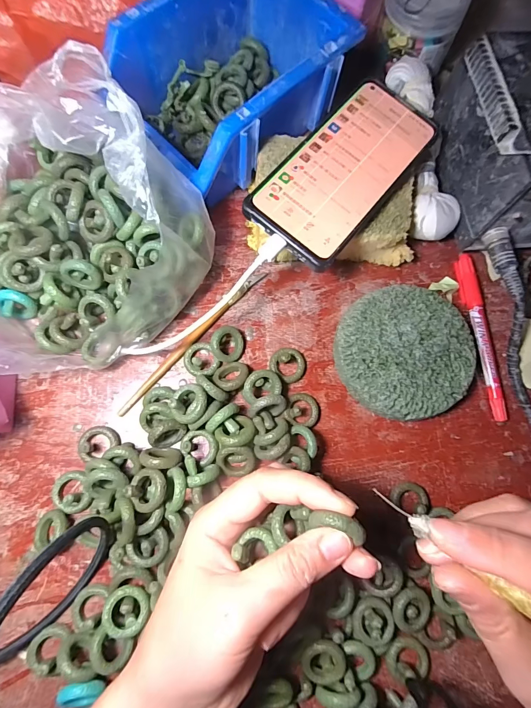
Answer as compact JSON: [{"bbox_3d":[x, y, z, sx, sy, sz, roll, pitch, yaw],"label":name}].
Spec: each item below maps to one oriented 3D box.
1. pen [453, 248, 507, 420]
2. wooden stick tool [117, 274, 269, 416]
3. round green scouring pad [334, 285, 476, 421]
[{"bbox_3d":[0.177,-0.017,0.284,0.013,0.008,0.138,-5,79,-5],"label":"pen"},{"bbox_3d":[-0.057,-0.012,0.272,0.009,0.006,0.152,43,79,5],"label":"wooden stick tool"},{"bbox_3d":[0.107,-0.002,0.269,0.099,0.022,0.098,1,78,-4],"label":"round green scouring pad"}]

